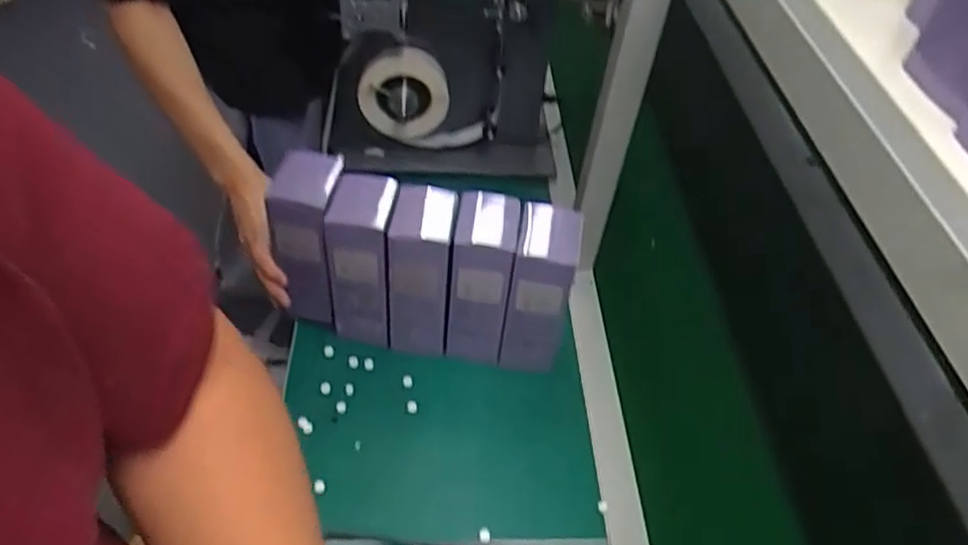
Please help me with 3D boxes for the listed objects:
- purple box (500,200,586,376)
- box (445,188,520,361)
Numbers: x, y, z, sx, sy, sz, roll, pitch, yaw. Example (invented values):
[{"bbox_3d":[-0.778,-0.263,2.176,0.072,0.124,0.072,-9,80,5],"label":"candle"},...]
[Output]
[{"bbox_3d":[0.064,0.020,0.818,0.070,0.172,0.095,14,44,6],"label":"purple box"},{"bbox_3d":[-0.003,0.006,0.812,0.067,0.192,0.081,11,44,2],"label":"box"}]

